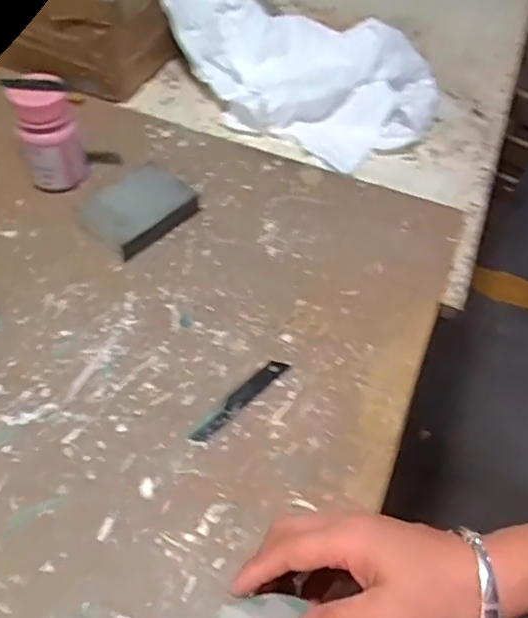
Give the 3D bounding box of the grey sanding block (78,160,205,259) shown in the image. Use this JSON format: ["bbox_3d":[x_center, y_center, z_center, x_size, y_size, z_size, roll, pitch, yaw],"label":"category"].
[{"bbox_3d":[-0.118,-0.095,0.566,0.071,0.024,0.092,38,59,21],"label":"grey sanding block"}]

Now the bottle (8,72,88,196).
[{"bbox_3d":[-0.201,-0.165,0.570,0.054,0.094,0.050,3,53,-4],"label":"bottle"}]

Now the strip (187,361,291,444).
[{"bbox_3d":[-0.018,0.069,0.465,0.015,0.004,0.097,38,59,21],"label":"strip"}]

